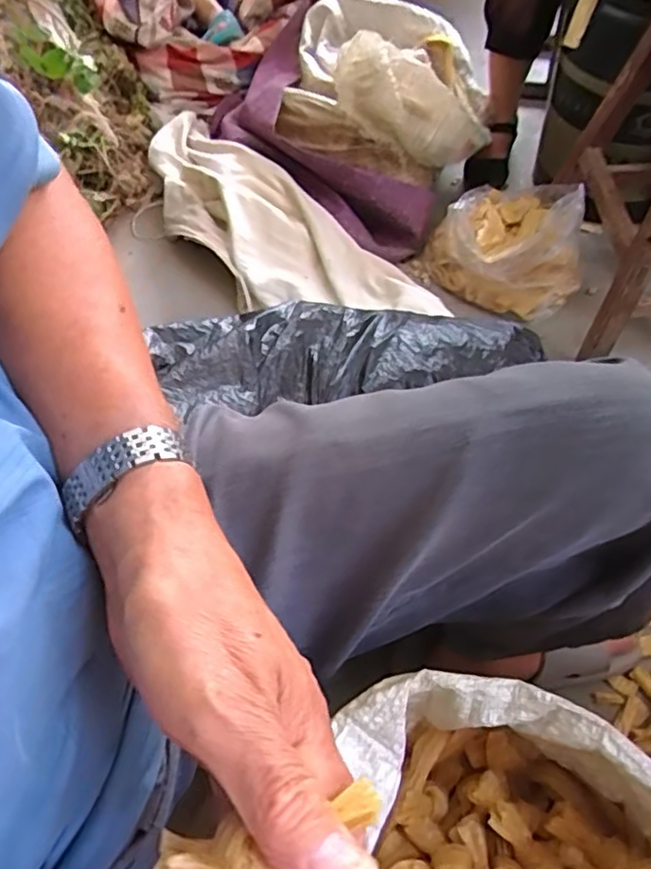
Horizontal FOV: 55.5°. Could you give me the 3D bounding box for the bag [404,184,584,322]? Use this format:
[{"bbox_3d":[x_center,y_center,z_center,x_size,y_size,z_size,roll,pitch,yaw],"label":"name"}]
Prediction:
[{"bbox_3d":[0.304,-0.324,1.033,0.246,0.110,0.230,37,64,25],"label":"bag"}]

